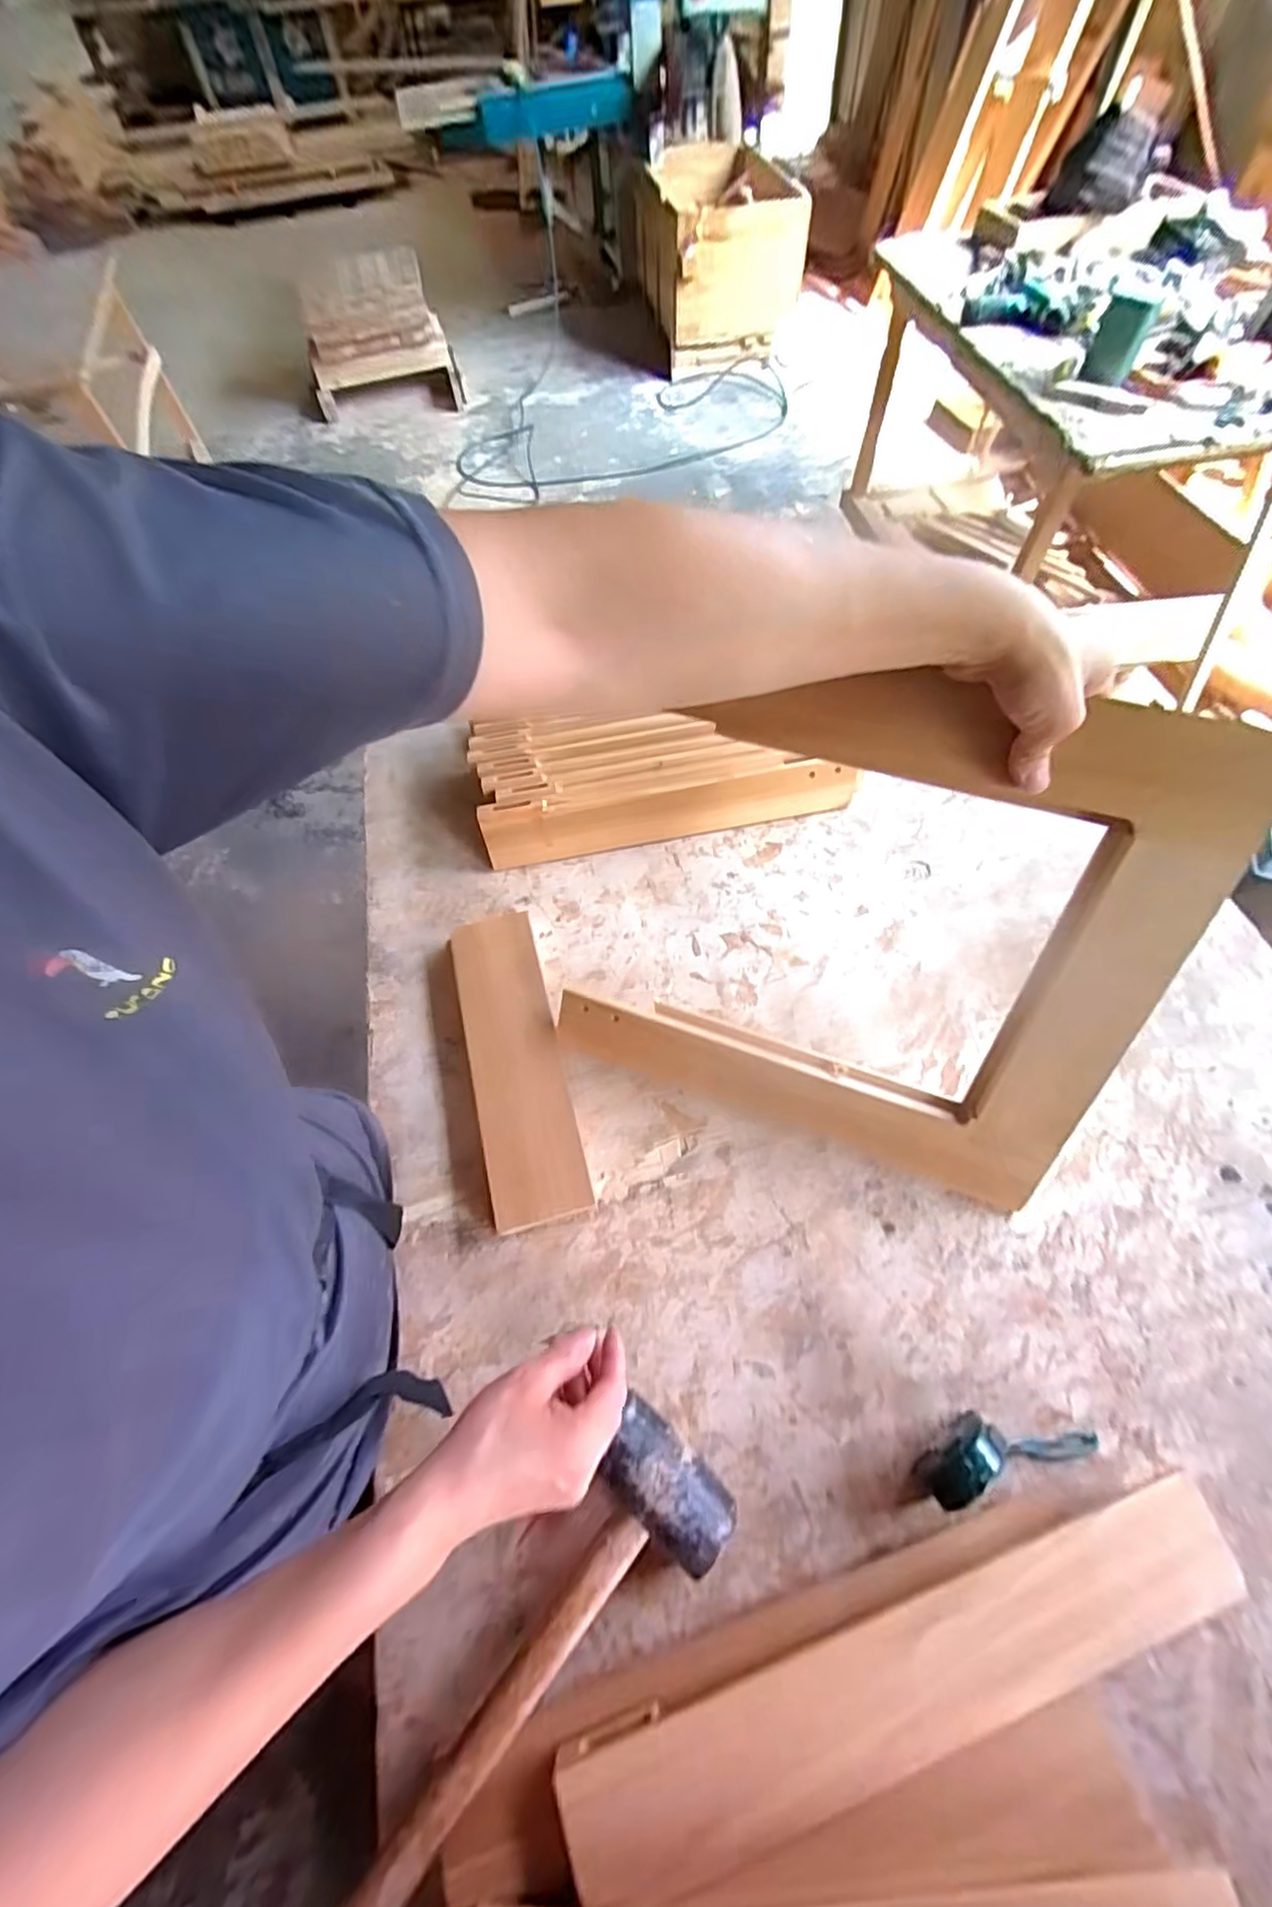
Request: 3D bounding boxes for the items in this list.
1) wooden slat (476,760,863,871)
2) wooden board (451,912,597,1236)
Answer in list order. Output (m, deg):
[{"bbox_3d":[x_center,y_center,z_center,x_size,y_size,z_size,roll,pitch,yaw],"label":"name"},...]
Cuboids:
[{"bbox_3d":[0.047,-0.170,0.750,0.453,0.079,0.017,-10,43,-4],"label":"wooden slat"},{"bbox_3d":[-0.122,0.105,0.633,0.090,0.025,0.316,-15,62,-4],"label":"wooden board"}]

